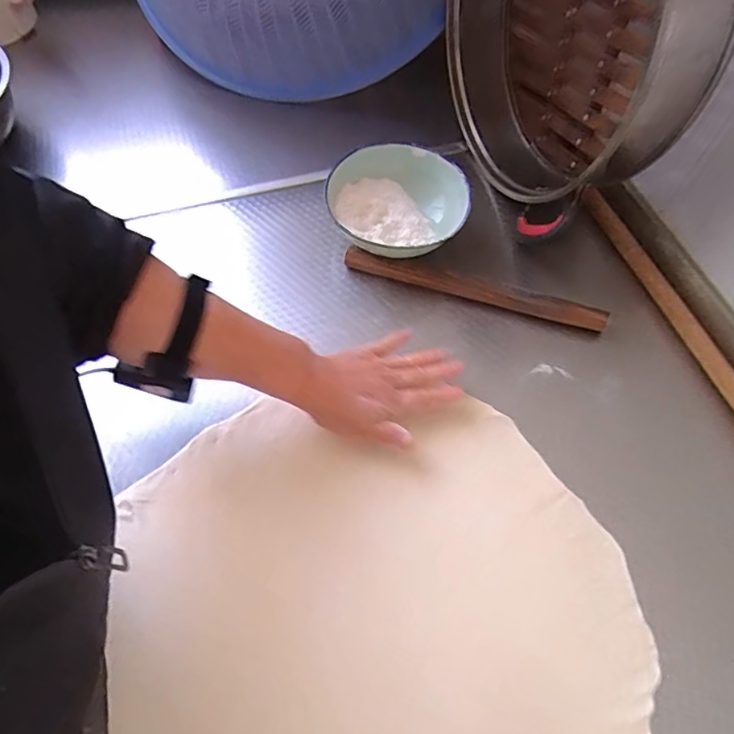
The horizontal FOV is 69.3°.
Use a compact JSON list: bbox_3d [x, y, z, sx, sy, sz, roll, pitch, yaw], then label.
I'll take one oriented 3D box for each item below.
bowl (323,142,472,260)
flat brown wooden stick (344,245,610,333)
[{"bbox_3d":[0.028,-0.173,0.602,0.160,0.067,0.145,14,61,6],"label":"bowl"},{"bbox_3d":[0.113,-0.084,0.579,0.283,0.025,0.018,16,62,8],"label":"flat brown wooden stick"}]

